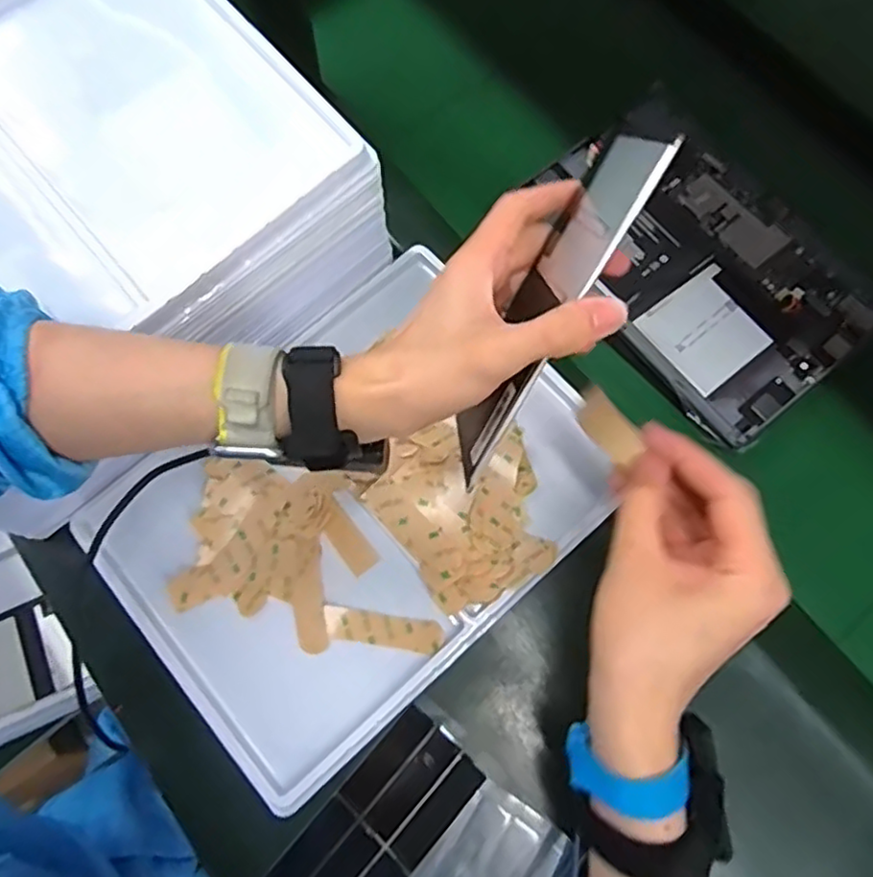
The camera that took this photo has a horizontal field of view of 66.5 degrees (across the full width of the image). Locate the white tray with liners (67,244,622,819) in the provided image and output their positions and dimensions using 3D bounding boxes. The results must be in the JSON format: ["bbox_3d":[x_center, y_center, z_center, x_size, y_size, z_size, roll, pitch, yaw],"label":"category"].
[{"bbox_3d":[-0.056,0.044,0.455,0.314,0.029,0.242,-40,77,-11],"label":"white tray with liners"}]

